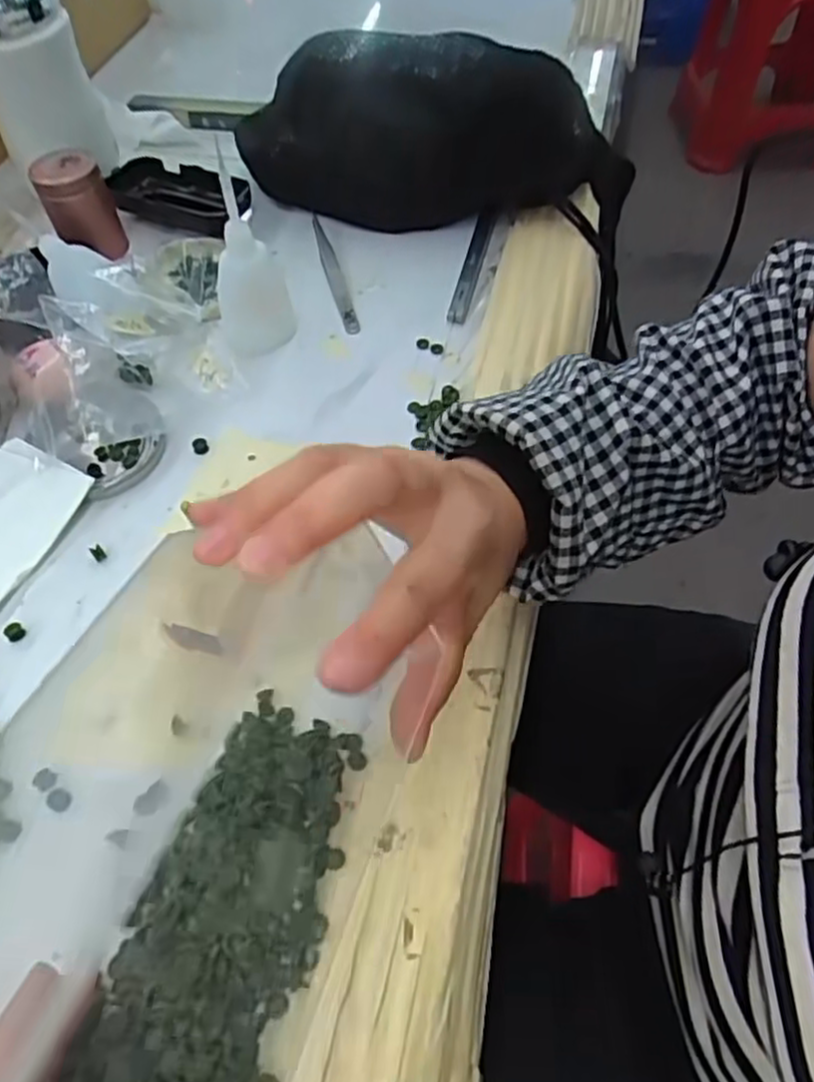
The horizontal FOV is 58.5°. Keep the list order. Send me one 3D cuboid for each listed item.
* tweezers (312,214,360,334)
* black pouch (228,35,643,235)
[{"bbox_3d":[-0.053,-0.193,0.512,0.012,0.004,0.132,-13,58,-8],"label":"tweezers"},{"bbox_3d":[0.022,-0.306,0.524,0.286,0.110,0.092,1,56,4],"label":"black pouch"}]

